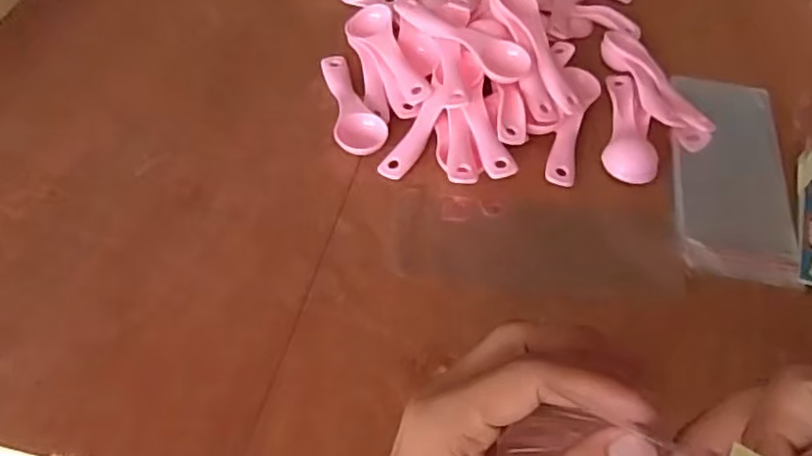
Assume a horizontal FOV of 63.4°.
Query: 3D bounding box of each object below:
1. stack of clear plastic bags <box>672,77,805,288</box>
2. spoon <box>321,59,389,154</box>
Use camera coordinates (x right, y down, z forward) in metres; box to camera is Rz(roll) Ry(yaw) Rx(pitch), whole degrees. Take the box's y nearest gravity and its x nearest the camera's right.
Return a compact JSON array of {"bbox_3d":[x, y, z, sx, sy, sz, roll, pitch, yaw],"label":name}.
[{"bbox_3d":[0.222,-0.040,0.448,0.072,0.006,0.183,11,53,6],"label":"stack of clear plastic bags"},{"bbox_3d":[-0.046,-0.095,0.477,0.034,0.010,0.108,-17,55,-15],"label":"spoon"}]

